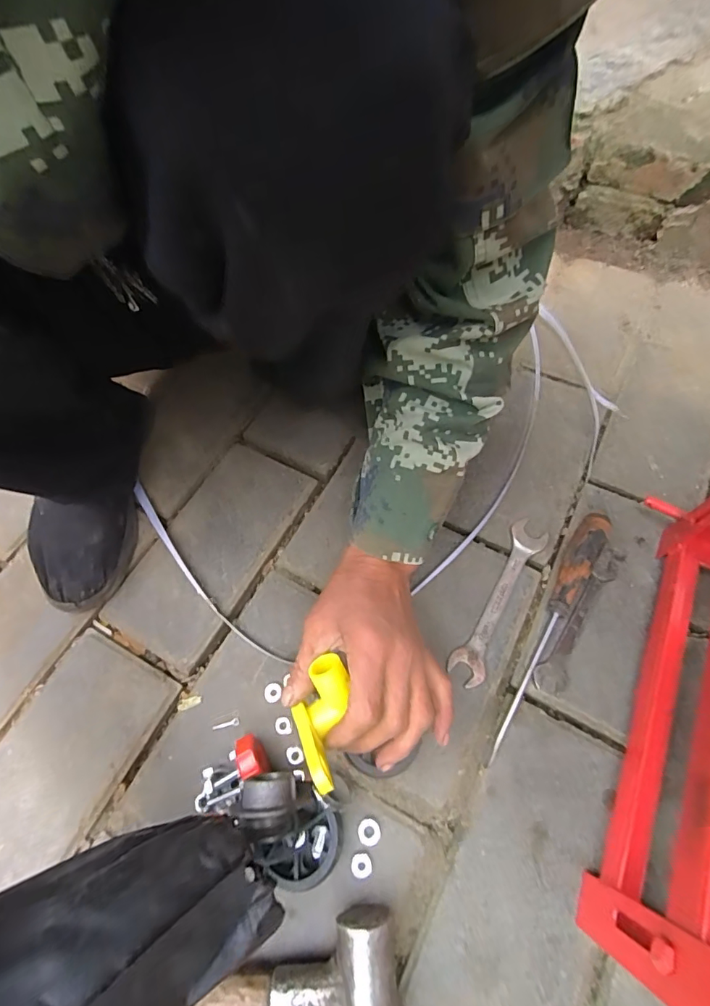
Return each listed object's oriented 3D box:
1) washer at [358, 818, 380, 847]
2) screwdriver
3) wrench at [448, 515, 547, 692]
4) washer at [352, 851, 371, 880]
[{"bbox_3d":[0.011,0.259,0.370,0.017,0.004,0.017,-17,63,-6],"label":"washer"},{"bbox_3d":[0.173,0.112,0.426,0.025,0.030,0.243,30,68,17],"label":"screwdriver"},{"bbox_3d":[0.138,0.091,0.450,0.033,0.010,0.170,28,67,16],"label":"wrench"},{"bbox_3d":[0.005,0.277,0.360,0.015,0.004,0.016,-1,62,2],"label":"washer"}]

